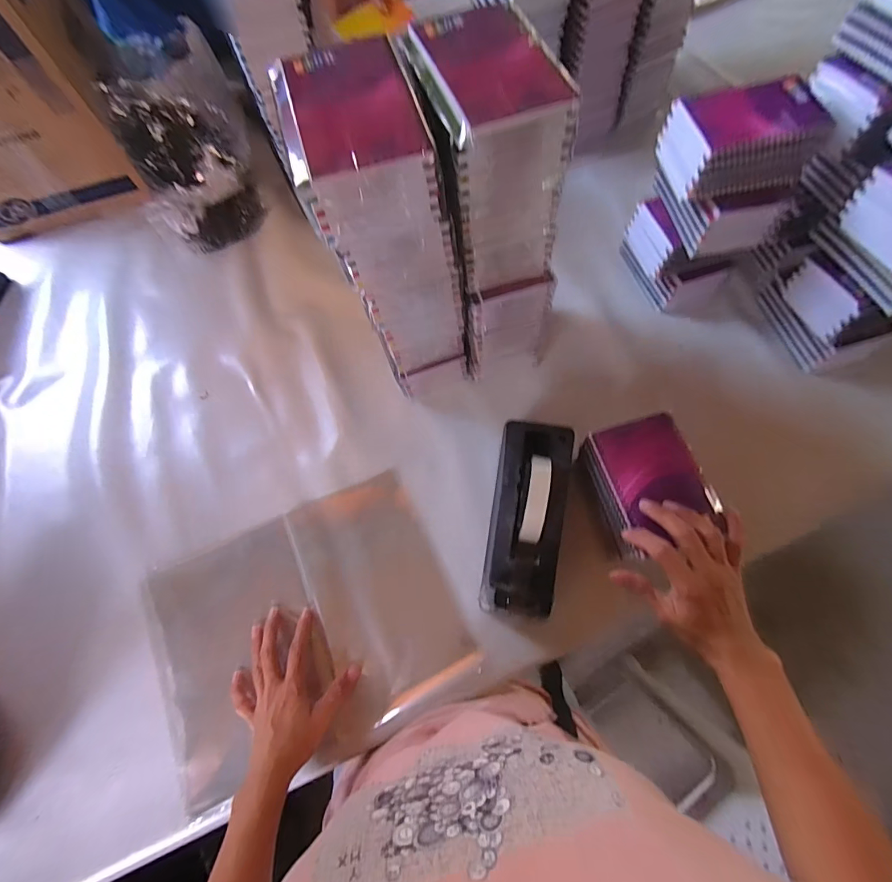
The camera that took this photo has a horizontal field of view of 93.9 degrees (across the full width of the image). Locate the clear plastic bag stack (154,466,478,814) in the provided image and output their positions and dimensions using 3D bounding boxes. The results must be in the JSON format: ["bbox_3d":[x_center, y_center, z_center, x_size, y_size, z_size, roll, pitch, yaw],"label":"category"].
[{"bbox_3d":[-0.153,0.208,0.482,0.319,0.018,0.261,-24,72,-6],"label":"clear plastic bag stack"}]

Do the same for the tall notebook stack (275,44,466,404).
[{"bbox_3d":[-0.051,-0.180,0.434,0.113,0.353,0.123,-16,70,-3],"label":"tall notebook stack"}]

